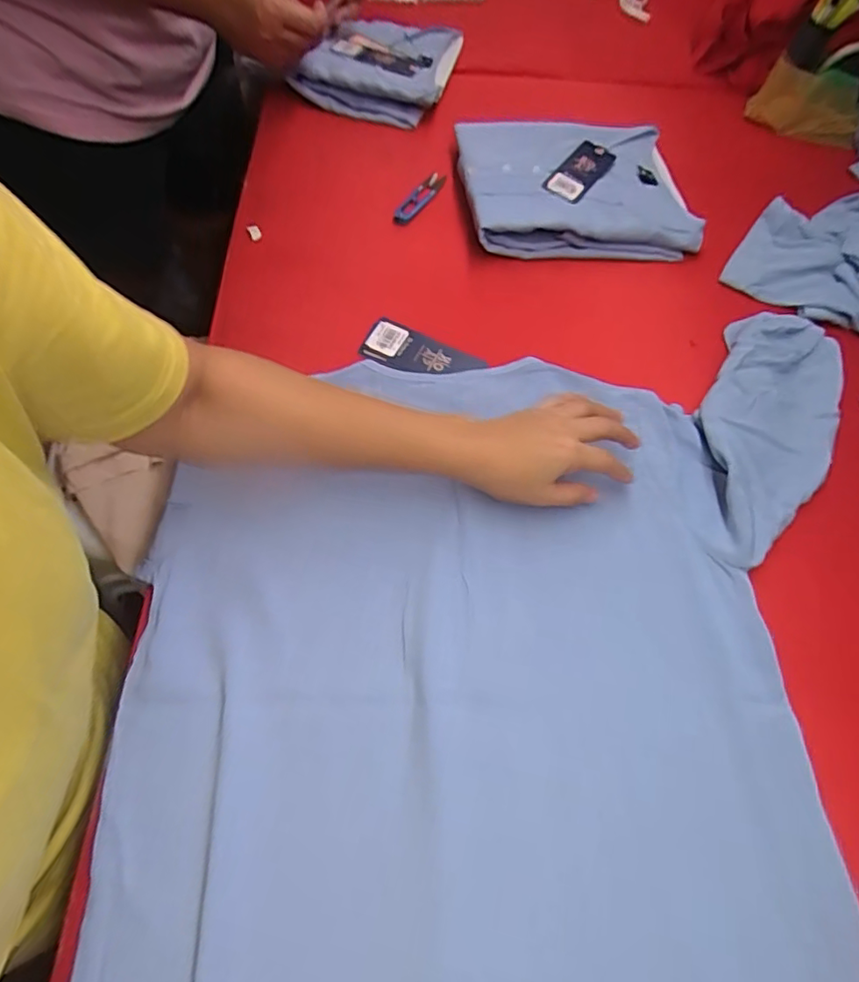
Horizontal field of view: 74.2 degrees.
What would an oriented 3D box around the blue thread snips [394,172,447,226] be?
[{"bbox_3d":[-0.011,-0.334,0.649,0.025,0.017,0.095,22,63,12],"label":"blue thread snips"}]

